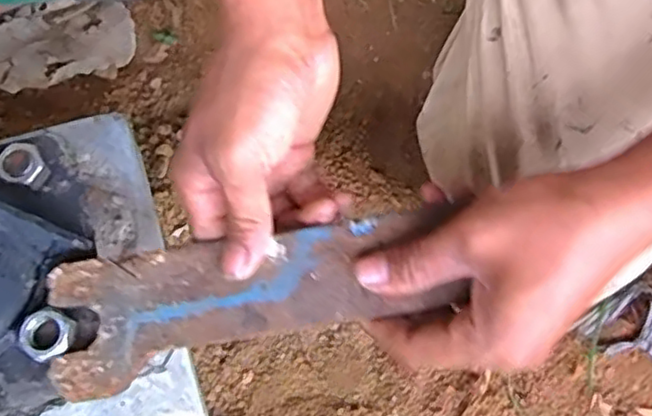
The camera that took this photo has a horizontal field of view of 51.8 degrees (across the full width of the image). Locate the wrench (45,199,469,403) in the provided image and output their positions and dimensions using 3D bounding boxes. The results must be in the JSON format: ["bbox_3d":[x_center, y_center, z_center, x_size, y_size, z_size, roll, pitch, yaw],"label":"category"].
[{"bbox_3d":[-0.035,0.040,0.331,0.197,0.010,0.063,-12,67,-2],"label":"wrench"}]

